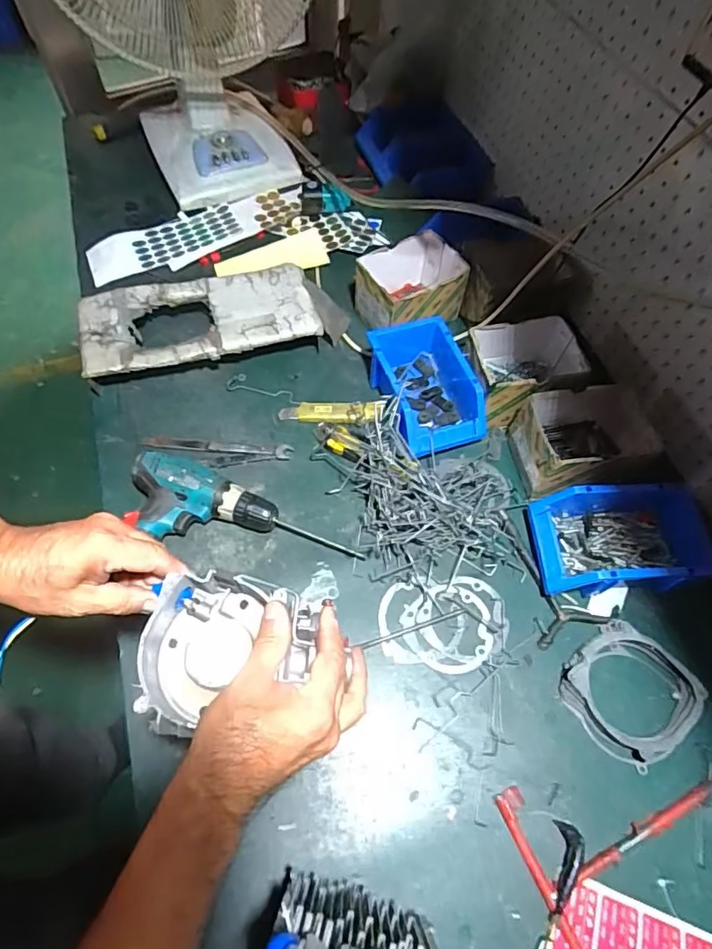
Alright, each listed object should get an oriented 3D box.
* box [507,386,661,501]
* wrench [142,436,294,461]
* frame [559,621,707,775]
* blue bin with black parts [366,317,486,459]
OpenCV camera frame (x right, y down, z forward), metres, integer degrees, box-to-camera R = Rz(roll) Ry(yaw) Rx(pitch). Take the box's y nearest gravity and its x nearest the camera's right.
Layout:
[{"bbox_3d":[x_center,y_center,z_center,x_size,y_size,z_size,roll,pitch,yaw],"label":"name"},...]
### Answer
[{"bbox_3d":[0.287,-0.045,0.660,0.153,0.088,0.116,-11,63,-7],"label":"box"},{"bbox_3d":[-0.192,-0.038,0.711,0.204,0.006,0.021,5,62,1],"label":"wrench"},{"bbox_3d":[0.297,0.235,0.558,0.121,0.026,0.122,-35,69,-18],"label":"frame"},{"bbox_3d":[0.101,-0.118,0.712,0.132,0.074,0.194,-14,64,-9],"label":"blue bin with black parts"}]

